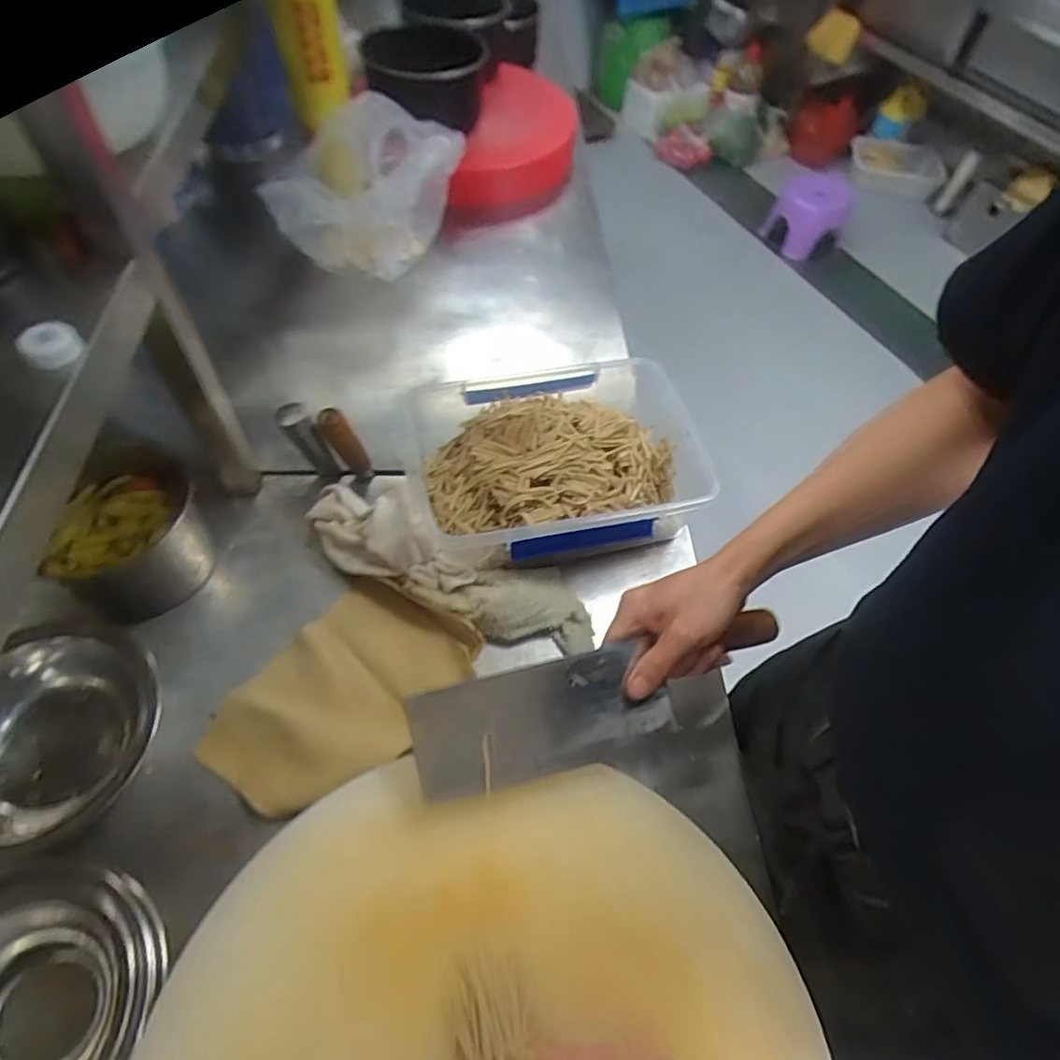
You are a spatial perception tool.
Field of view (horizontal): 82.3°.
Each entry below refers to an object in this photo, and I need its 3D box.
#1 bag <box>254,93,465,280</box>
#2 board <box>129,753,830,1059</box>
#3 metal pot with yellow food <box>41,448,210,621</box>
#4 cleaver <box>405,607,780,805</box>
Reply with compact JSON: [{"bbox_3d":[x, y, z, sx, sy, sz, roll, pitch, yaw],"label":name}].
[{"bbox_3d":[-0.215,-0.494,0.862,0.302,0.200,0.112,-22,61,-17],"label":"bag"},{"bbox_3d":[-0.024,0.355,0.362,0.410,0.044,0.393,2,57,-3],"label":"board"},{"bbox_3d":[-0.399,0.011,0.608,0.136,0.080,0.140,-31,64,-22],"label":"metal pot with yellow food"},{"bbox_3d":[0.062,0.136,0.490,0.306,0.027,0.084,-13,79,-14],"label":"cleaver"}]

